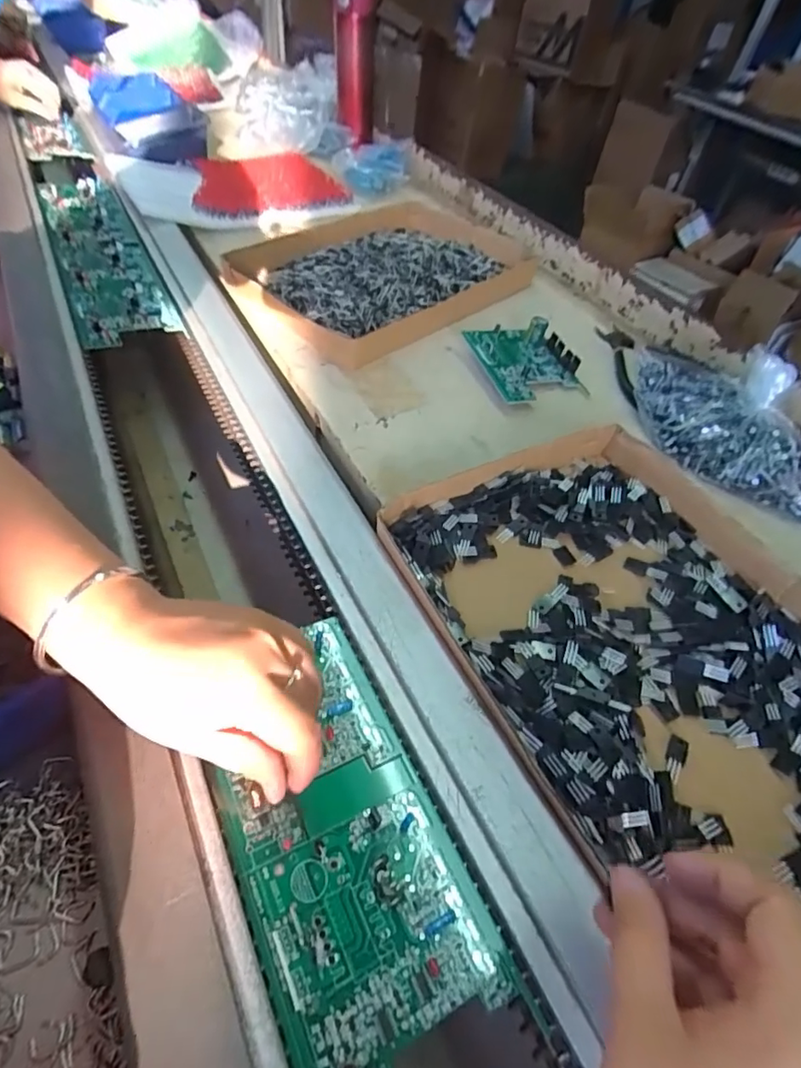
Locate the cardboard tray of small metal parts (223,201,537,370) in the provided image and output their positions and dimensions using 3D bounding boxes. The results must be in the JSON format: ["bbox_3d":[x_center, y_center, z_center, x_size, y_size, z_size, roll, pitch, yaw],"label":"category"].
[{"bbox_3d":[-0.030,-0.327,0.646,0.276,0.031,0.329,37,57,25],"label":"cardboard tray of small metal parts"}]

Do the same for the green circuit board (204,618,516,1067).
[{"bbox_3d":[-0.030,0.144,0.257,0.091,0.012,0.210,-20,54,-19],"label":"green circuit board"}]

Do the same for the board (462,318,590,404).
[{"bbox_3d":[0.123,-0.173,0.530,0.092,0.034,0.105,-14,53,-22],"label":"board"}]

